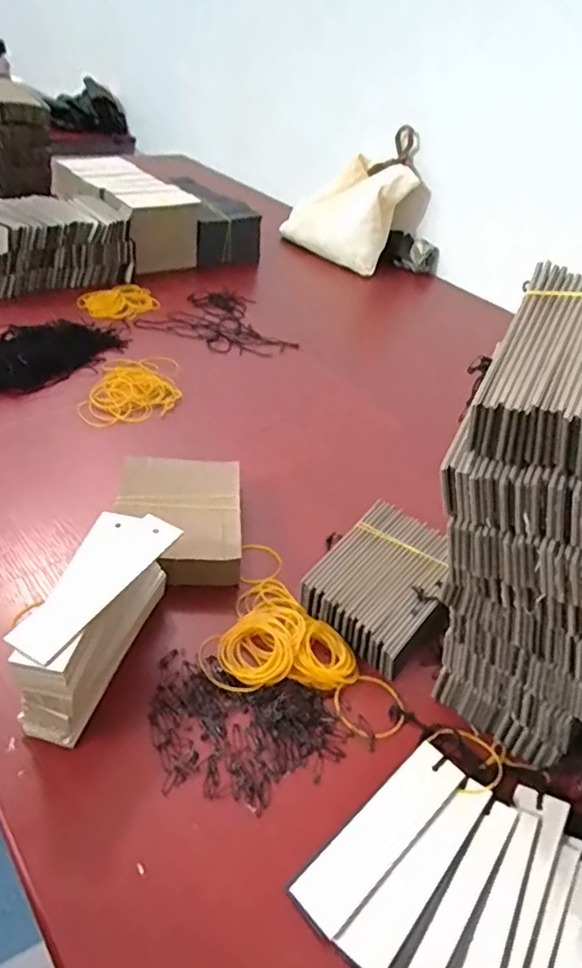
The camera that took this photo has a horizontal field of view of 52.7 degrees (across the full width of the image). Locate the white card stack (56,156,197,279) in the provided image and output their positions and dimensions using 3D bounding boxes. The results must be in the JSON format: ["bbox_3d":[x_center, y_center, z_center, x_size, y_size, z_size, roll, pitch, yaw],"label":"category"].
[{"bbox_3d":[-0.290,-0.472,1.019,0.159,0.120,0.329,-21,48,-32],"label":"white card stack"}]

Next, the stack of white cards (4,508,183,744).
[{"bbox_3d":[-0.128,0.091,0.391,0.054,0.086,0.137,17,43,13],"label":"stack of white cards"}]

